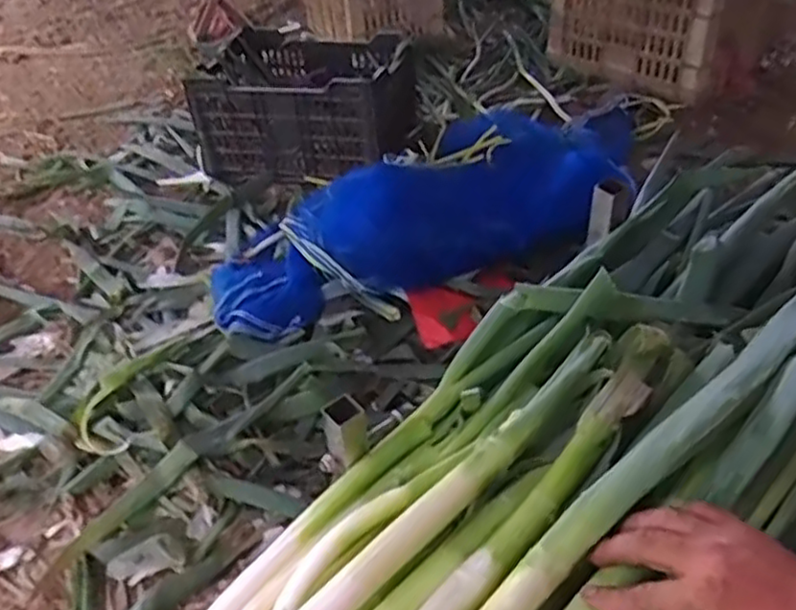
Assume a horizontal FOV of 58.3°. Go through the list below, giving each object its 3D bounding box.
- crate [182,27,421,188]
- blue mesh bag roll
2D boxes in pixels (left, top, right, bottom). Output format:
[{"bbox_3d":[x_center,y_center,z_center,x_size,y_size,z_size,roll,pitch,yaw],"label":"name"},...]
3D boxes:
[{"bbox_3d":[-0.213,-0.485,1.749,0.483,0.251,0.351,8,41,14],"label":"crate"},{"bbox_3d":[0.128,-0.249,1.540,1.178,0.142,0.443,-24,44,-25],"label":"blue mesh bag roll"}]

